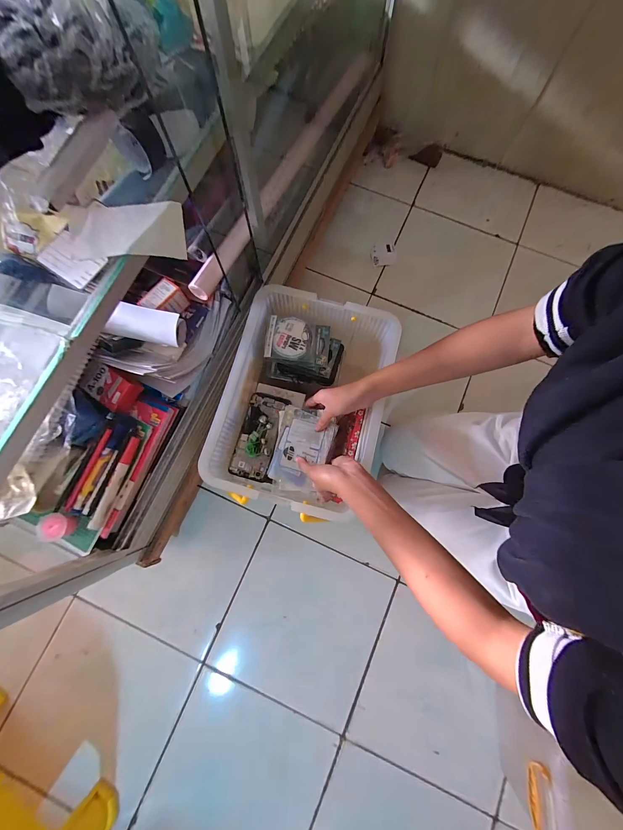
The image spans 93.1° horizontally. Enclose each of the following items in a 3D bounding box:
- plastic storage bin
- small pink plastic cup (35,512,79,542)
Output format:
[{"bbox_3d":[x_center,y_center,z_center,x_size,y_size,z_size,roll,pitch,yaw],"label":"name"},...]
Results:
[{"bbox_3d":[-0.018,-0.021,0.529,0.282,0.126,0.352,10,78,2],"label":"plastic storage bin"},{"bbox_3d":[-0.372,0.163,0.433,0.038,0.027,0.037,0,78,0],"label":"small pink plastic cup"}]

